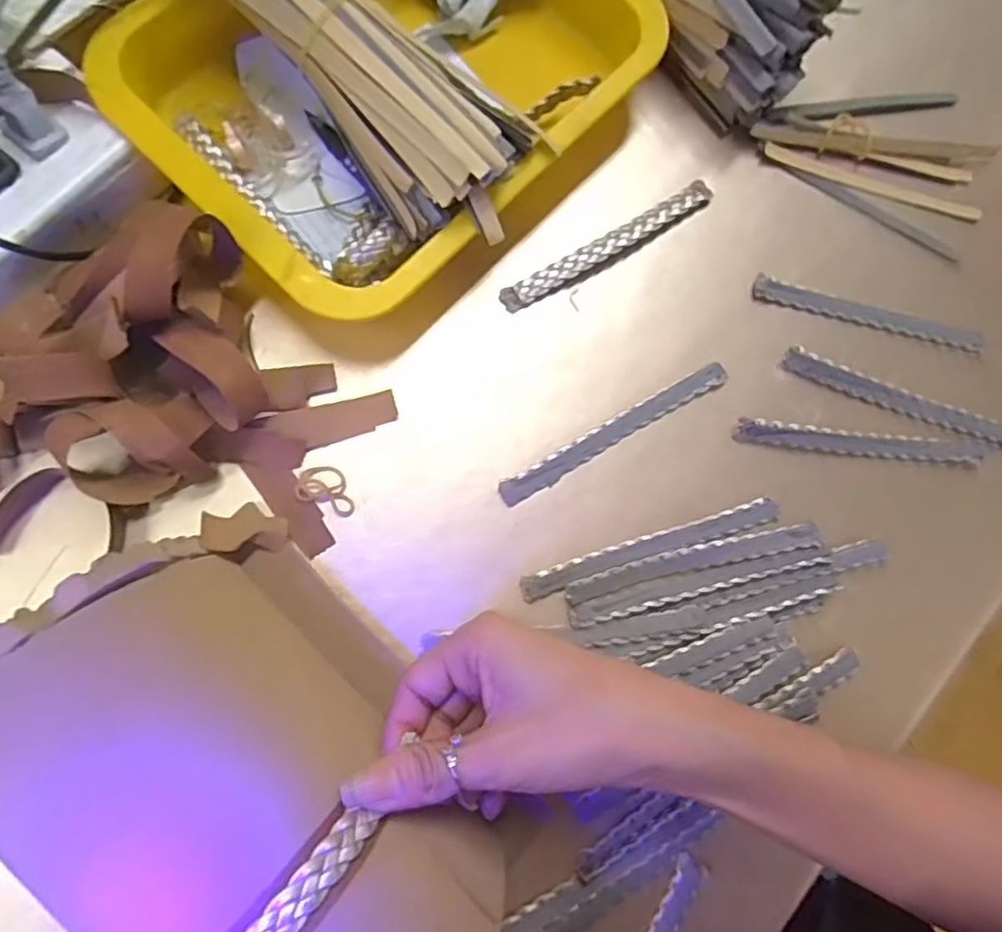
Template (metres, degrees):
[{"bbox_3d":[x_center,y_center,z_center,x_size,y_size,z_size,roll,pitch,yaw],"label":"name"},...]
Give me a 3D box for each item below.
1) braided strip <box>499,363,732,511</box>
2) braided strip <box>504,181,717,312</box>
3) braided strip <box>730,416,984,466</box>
[{"bbox_3d":[0.061,-0.019,0.356,0.138,0.008,0.015,-30,85,-11],"label":"braided strip"},{"bbox_3d":[0.062,-0.123,0.372,0.137,0.011,0.017,-32,85,-11],"label":"braided strip"},{"bbox_3d":[0.199,-0.014,0.366,0.141,0.011,0.013,7,80,-6],"label":"braided strip"}]

